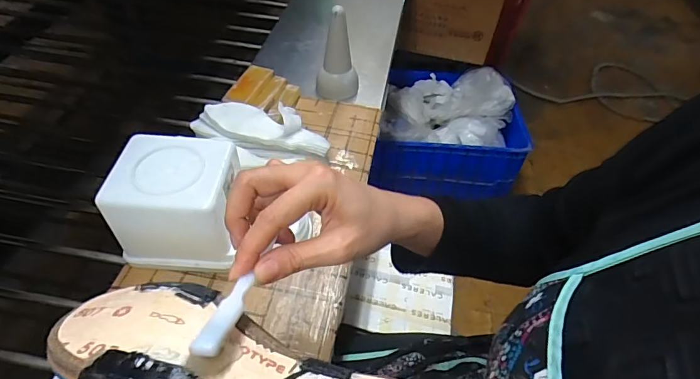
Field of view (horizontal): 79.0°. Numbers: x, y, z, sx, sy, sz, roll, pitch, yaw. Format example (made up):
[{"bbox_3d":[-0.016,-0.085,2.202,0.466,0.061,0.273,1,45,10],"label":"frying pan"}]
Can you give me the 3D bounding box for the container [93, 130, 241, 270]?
[{"bbox_3d":[-0.171,0.015,0.434,0.110,0.096,0.105,4,49,1],"label":"container"}]

